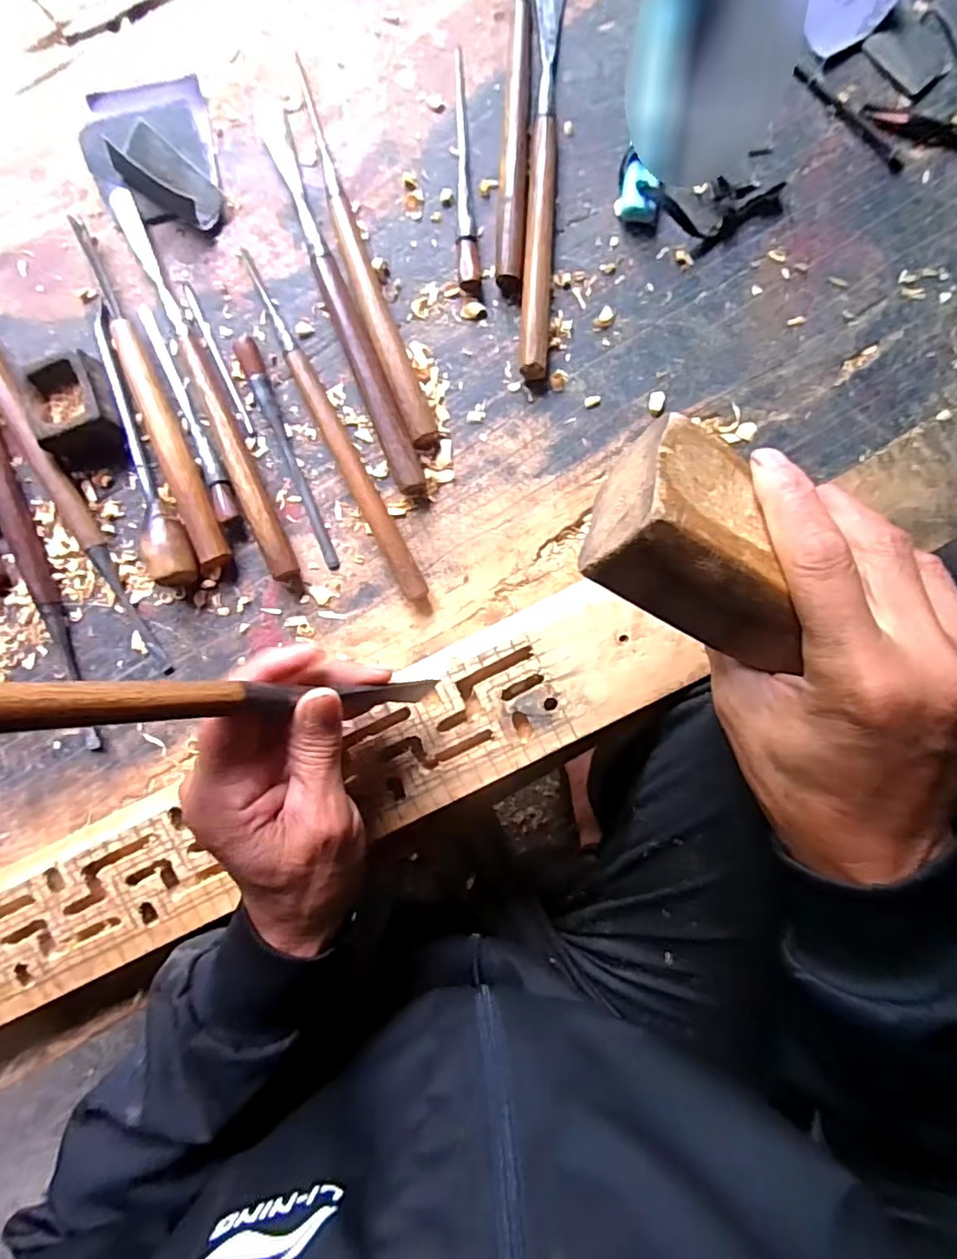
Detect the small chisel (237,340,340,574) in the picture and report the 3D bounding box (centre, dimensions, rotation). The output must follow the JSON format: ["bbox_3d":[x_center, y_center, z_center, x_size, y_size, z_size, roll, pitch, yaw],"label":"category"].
[{"bbox_3d":[-0.119,-0.109,0.364,0.011,0.010,0.150,-20,90,1],"label":"small chisel"}]

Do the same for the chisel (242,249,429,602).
[{"bbox_3d":[-0.092,-0.124,0.360,0.015,0.017,0.238,-28,90,1],"label":"chisel"}]

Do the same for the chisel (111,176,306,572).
[{"bbox_3d":[-0.171,-0.151,0.359,0.021,0.019,0.258,-24,90,1],"label":"chisel"}]

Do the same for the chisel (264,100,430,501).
[{"bbox_3d":[-0.087,-0.205,0.359,0.022,0.017,0.259,-21,90,1],"label":"chisel"}]

